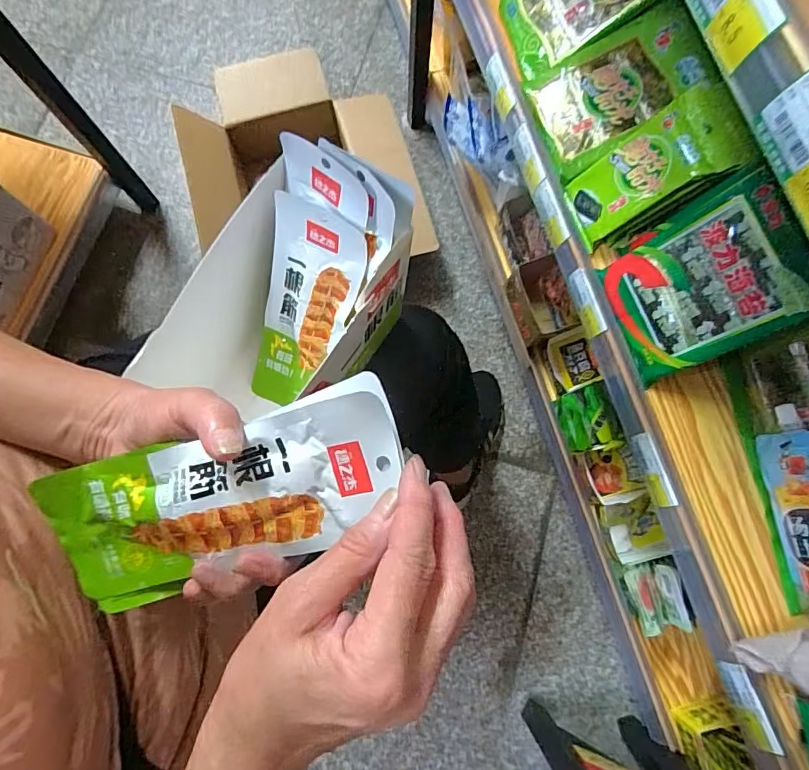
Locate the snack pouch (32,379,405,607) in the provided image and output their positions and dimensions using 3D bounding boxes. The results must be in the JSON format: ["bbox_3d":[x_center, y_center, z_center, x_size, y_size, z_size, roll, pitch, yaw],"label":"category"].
[{"bbox_3d":[-0.086,0.059,0.244,0.180,0.011,0.077,-17,101,7],"label":"snack pouch"}]

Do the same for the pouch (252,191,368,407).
[{"bbox_3d":[-0.086,-0.053,0.396,0.068,0.185,0.019,31,37,6],"label":"pouch"}]

